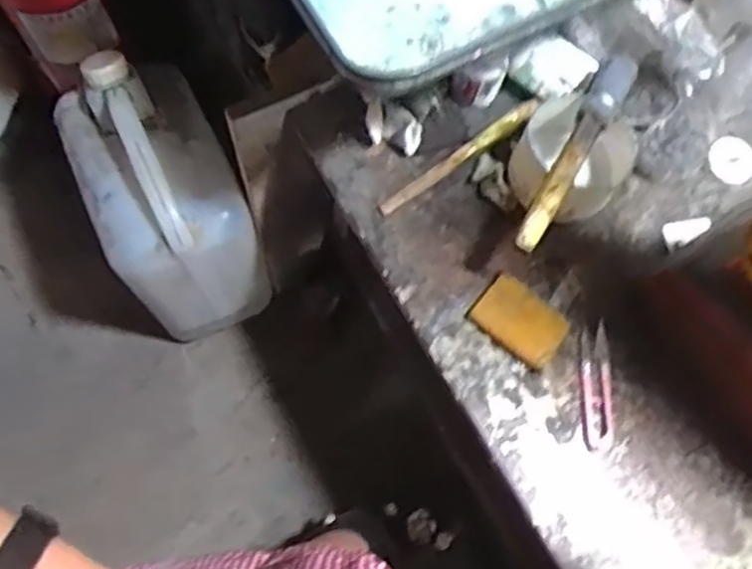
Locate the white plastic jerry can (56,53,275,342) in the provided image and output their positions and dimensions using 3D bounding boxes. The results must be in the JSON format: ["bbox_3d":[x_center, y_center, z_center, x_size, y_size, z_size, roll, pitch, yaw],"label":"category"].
[{"bbox_3d":[-0.239,-0.084,0.801,0.150,0.303,0.217,-22,73,-10],"label":"white plastic jerry can"}]

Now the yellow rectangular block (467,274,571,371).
[{"bbox_3d":[0.117,0.030,0.553,0.072,0.004,0.052,38,74,10],"label":"yellow rectangular block"}]

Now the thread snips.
[{"bbox_3d":[0.174,0.080,0.540,0.023,0.004,0.099,4,71,-1],"label":"thread snips"}]

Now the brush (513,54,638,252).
[{"bbox_3d":[0.153,-0.101,0.527,0.026,0.024,0.181,30,72,8],"label":"brush"}]

